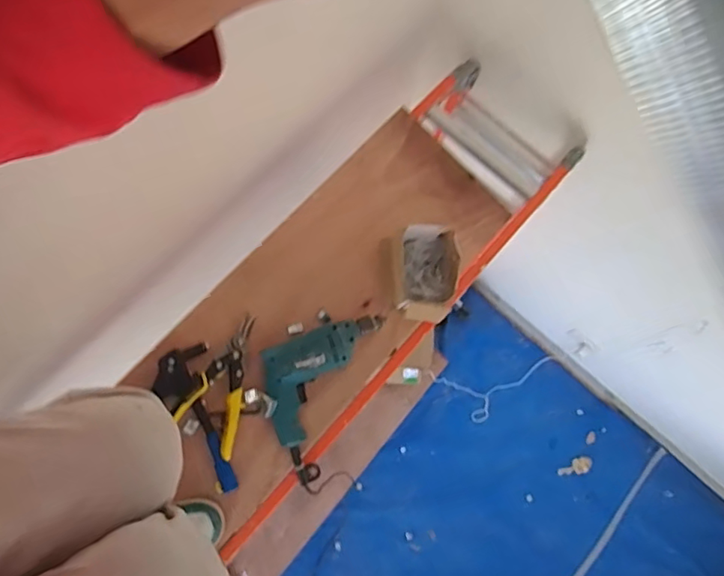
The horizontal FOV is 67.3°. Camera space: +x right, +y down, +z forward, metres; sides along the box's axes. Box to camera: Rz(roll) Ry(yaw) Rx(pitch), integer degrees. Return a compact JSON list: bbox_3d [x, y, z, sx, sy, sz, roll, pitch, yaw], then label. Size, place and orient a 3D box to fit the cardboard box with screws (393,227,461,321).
[{"bbox_3d":[0.114,-0.023,0.959,0.109,0.063,0.163,5,78,-3],"label":"cardboard box with screws"}]

